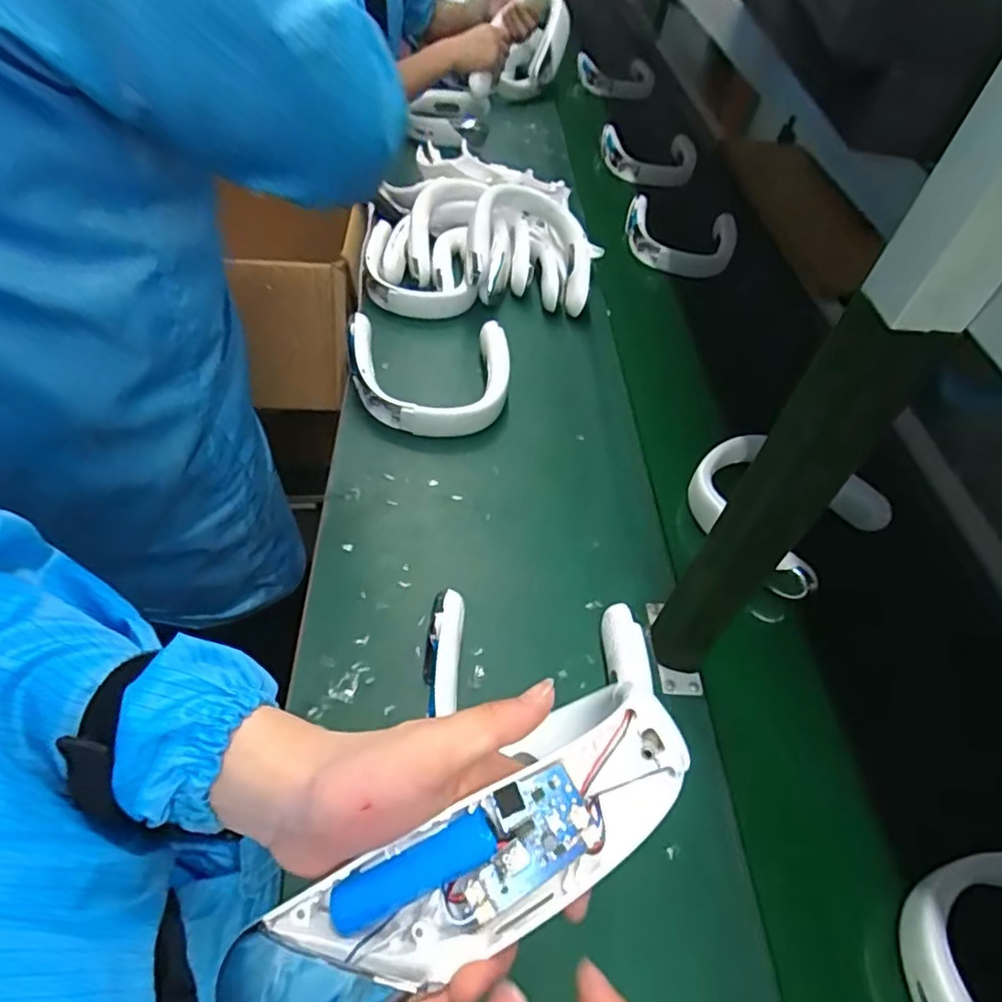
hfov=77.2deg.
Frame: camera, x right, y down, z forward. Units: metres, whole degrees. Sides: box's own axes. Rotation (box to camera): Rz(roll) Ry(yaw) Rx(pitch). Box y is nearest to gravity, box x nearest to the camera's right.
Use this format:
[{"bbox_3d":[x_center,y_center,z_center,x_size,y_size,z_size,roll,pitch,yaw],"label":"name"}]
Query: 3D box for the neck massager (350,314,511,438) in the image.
[{"bbox_3d":[-0.091,-0.165,0.814,0.208,0.049,0.181,0,65,-10],"label":"neck massager"}]

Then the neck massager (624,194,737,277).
[{"bbox_3d":[0.330,-0.495,1.165,0.201,0.083,0.174,17,50,5],"label":"neck massager"}]

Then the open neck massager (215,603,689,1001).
[{"bbox_3d":[-0.013,0.134,0.249,0.209,0.044,0.074,-33,60,-14],"label":"open neck massager"}]

